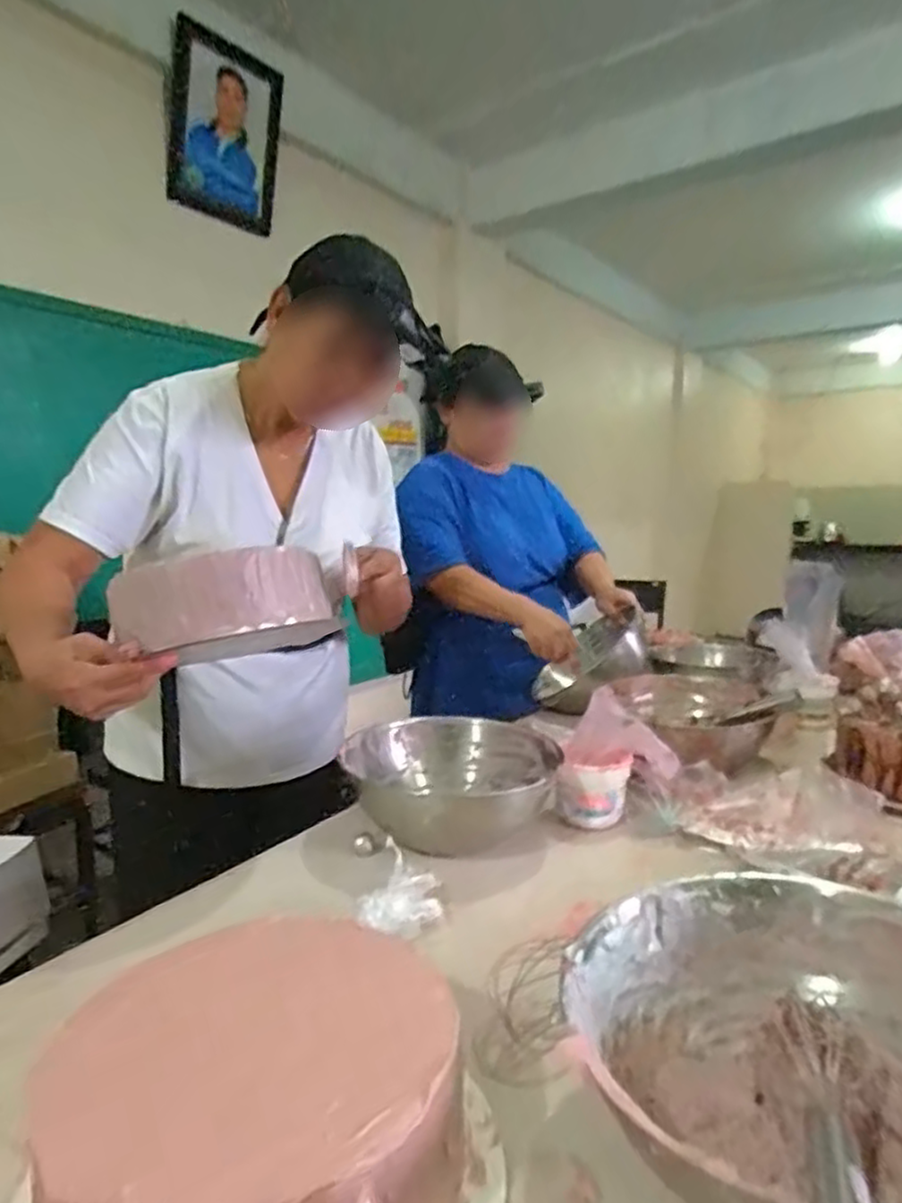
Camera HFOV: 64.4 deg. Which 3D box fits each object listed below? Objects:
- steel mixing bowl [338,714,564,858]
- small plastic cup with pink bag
[{"bbox_3d":[0.003,0.202,0.802,0.219,0.084,0.212,0,7,2],"label":"steel mixing bowl"},{"bbox_3d":[0.192,0.185,0.826,0.132,0.127,0.096,1,7,12],"label":"small plastic cup with pink bag"}]

